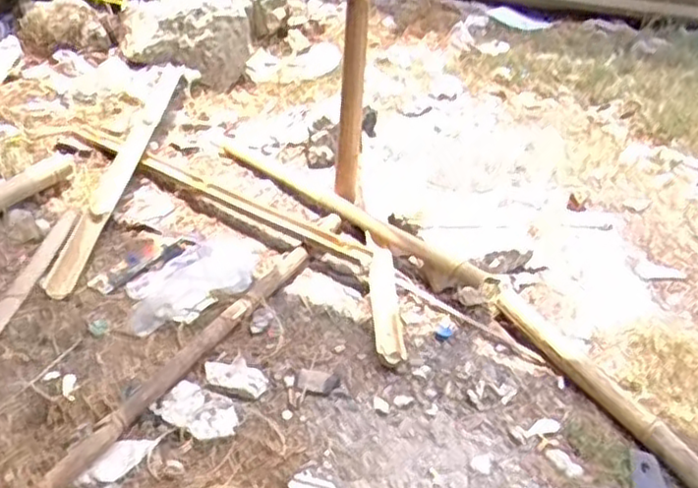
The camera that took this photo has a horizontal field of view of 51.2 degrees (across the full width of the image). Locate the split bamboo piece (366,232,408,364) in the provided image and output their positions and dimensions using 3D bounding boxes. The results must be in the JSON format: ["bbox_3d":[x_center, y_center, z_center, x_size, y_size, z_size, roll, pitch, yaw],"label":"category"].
[{"bbox_3d":[0.063,0.087,1.283,0.049,0.024,0.319,2,38,-6],"label":"split bamboo piece"}]

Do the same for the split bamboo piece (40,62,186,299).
[{"bbox_3d":[-0.474,-0.181,1.548,0.060,0.030,0.859,7,38,-1],"label":"split bamboo piece"}]

